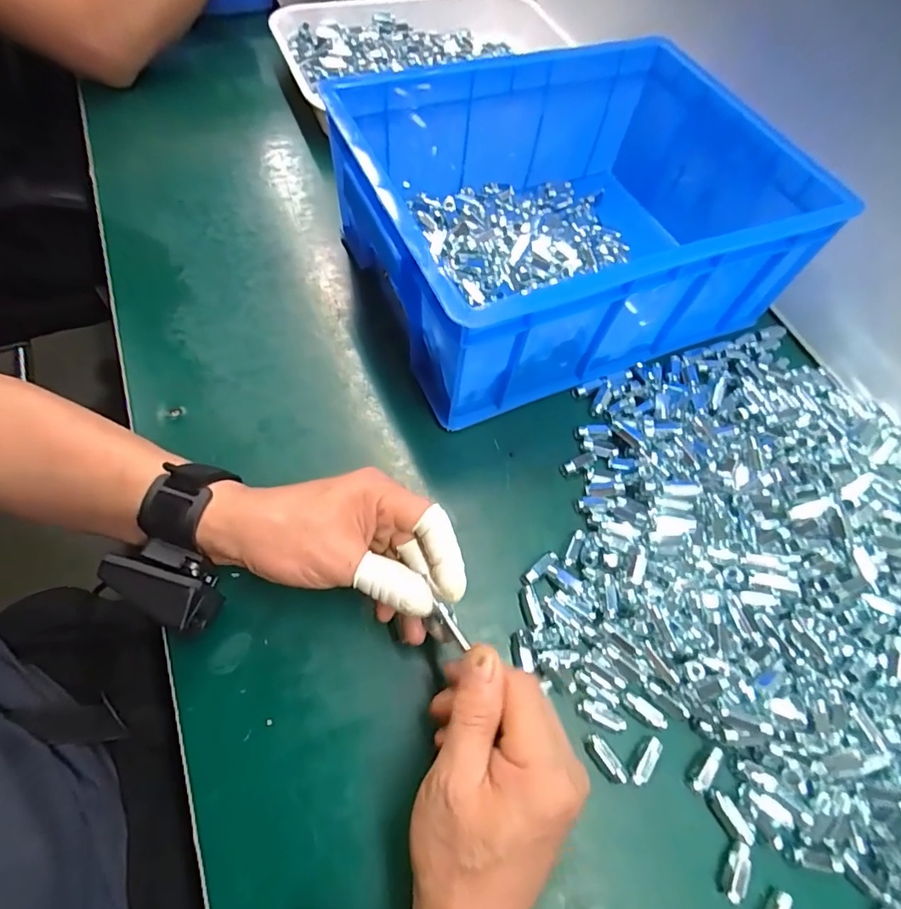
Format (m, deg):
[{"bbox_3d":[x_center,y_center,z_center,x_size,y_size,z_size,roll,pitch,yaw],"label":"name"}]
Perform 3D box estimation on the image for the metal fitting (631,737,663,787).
[{"bbox_3d":[0.114,0.180,0.295,0.009,0.011,0.027,34,64,12],"label":"metal fitting"}]

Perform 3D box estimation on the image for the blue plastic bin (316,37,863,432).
[{"bbox_3d":[0.092,-0.216,0.433,0.333,0.125,0.284,-19,66,-15],"label":"blue plastic bin"}]

